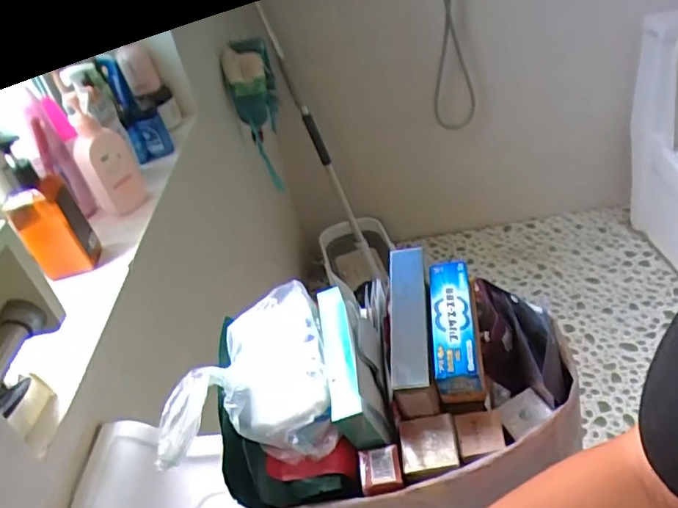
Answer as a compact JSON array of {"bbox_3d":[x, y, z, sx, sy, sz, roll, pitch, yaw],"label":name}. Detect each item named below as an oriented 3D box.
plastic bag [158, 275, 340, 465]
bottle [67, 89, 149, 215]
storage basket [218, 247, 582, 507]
[{"bbox_3d":[-0.066,0.097,0.446,0.115,0.062,0.153,-12,36,-1],"label":"plastic bag"},{"bbox_3d":[-0.350,-0.149,0.864,0.077,0.173,0.052,-31,41,-24],"label":"bottle"},{"bbox_3d":[0.046,0.125,0.473,0.263,0.163,0.169,-14,37,-3],"label":"storage basket"}]

